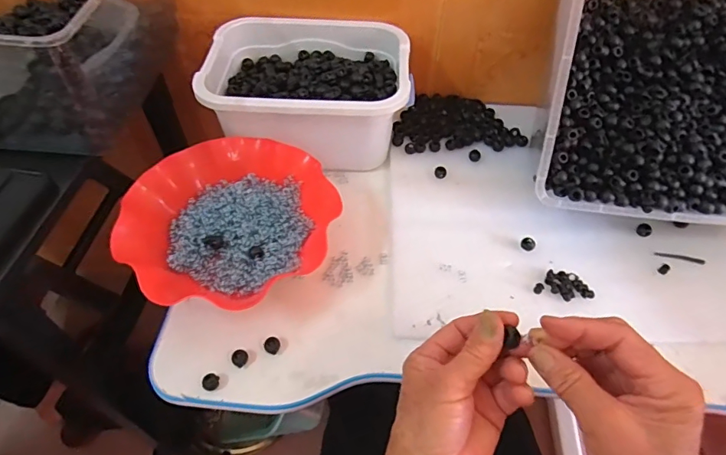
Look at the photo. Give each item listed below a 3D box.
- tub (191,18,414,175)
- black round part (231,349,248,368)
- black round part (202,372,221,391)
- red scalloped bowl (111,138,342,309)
[{"bbox_3d":[-0.069,-0.177,0.607,0.258,0.113,0.183,-6,53,-6],"label":"tub"},{"bbox_3d":[-0.120,0.127,0.447,0.014,0.007,0.015,1,52,-1],"label":"black round part"},{"bbox_3d":[-0.144,0.145,0.432,0.015,0.007,0.015,1,52,-1],"label":"black round part"},{"bbox_3d":[-0.143,-0.003,0.508,0.210,0.067,0.212,1,52,-1],"label":"red scalloped bowl"}]

